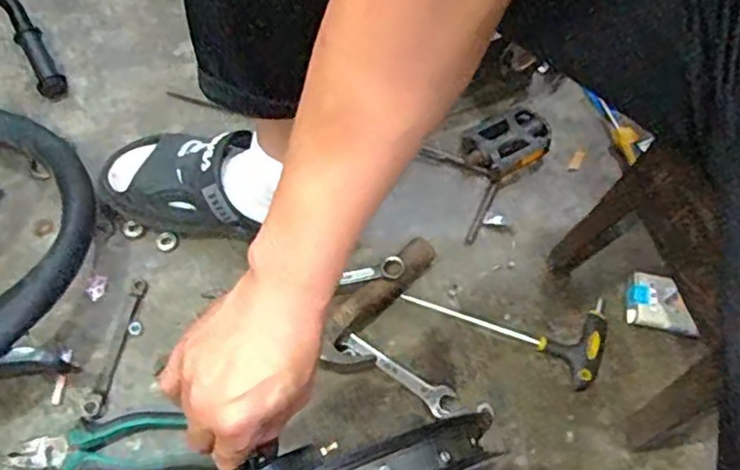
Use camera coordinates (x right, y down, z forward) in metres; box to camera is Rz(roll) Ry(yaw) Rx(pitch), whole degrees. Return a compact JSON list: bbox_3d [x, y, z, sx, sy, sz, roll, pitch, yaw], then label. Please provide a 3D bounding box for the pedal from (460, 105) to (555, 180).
[{"bbox_3d":[0.166,-0.108,0.777,0.105,0.032,0.074,-28,66,-17],"label":"pedal"}]

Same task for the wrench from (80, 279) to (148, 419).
[{"bbox_3d":[-0.247,0.108,0.631,0.021,0.005,0.143,11,61,3],"label":"wrench"}]

